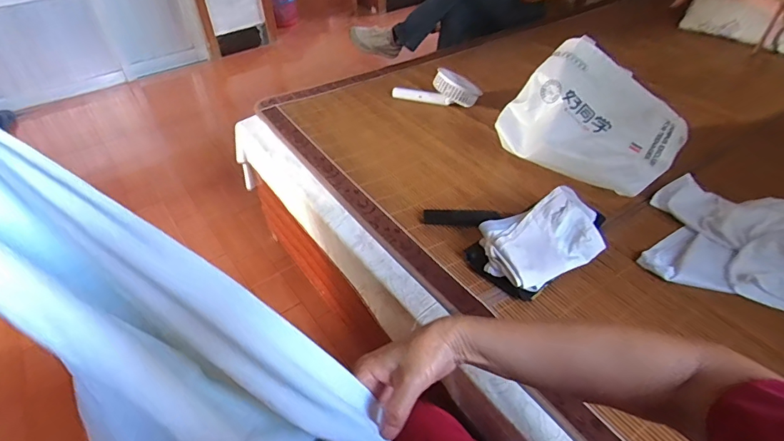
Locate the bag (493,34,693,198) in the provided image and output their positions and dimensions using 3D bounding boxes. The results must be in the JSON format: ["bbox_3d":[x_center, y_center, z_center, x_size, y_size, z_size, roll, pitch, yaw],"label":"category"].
[{"bbox_3d":[0.408,-0.222,0.916,0.341,0.199,0.206,28,50,28],"label":"bag"}]

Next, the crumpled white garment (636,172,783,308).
[{"bbox_3d":[0.654,0.033,0.786,0.368,0.063,0.261,16,45,18],"label":"crumpled white garment"}]

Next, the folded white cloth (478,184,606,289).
[{"bbox_3d":[0.265,0.023,0.775,0.221,0.078,0.141,-17,45,-17],"label":"folded white cloth"}]

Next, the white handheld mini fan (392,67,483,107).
[{"bbox_3d":[0.126,-0.374,1.246,0.244,0.094,0.084,20,46,22],"label":"white handheld mini fan"}]

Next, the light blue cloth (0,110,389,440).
[{"bbox_3d":[-0.168,0.078,0.306,0.090,0.431,0.124,-21,27,40],"label":"light blue cloth"}]

